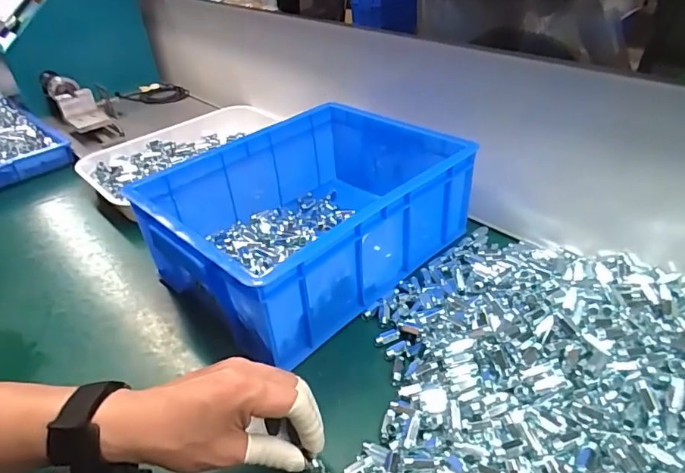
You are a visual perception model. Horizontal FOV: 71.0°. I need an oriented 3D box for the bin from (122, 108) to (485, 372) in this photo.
[{"bbox_3d":[-0.038,-0.032,0.588,0.340,0.125,0.255,-30,43,-31],"label":"bin"}]

